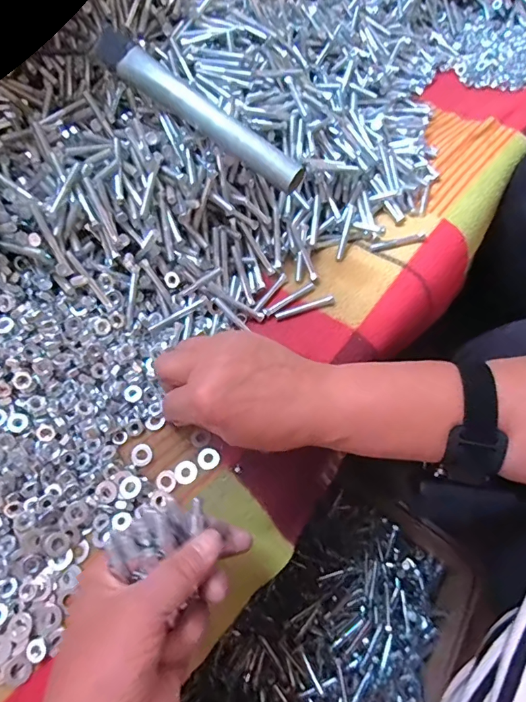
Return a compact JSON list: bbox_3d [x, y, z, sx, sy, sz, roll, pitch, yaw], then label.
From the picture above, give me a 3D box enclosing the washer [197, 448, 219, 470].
[{"bbox_3d":[-0.043,0.085,0.346,0.017,0.004,0.017,1,62,-2],"label":"washer"}]

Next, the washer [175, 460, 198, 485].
[{"bbox_3d":[-0.060,0.095,0.342,0.018,0.004,0.018,1,62,-2],"label":"washer"}]

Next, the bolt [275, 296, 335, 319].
[{"bbox_3d":[0.039,-0.041,0.404,0.057,0.008,0.008,-15,64,-10],"label":"bolt"}]

